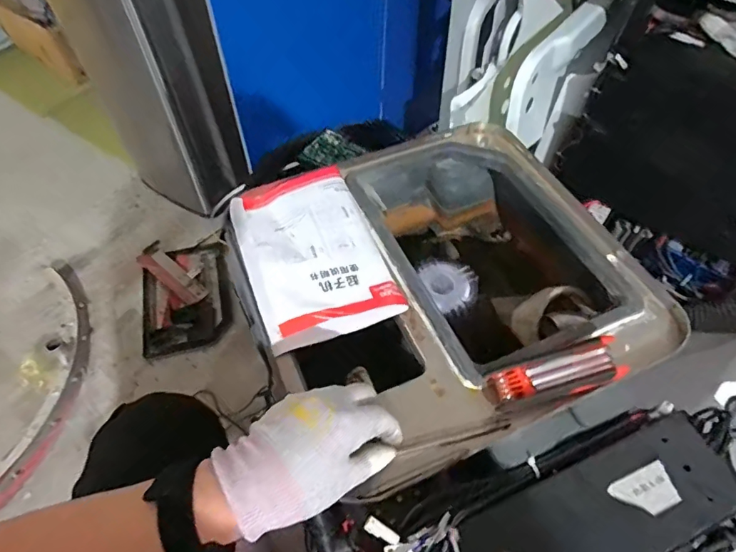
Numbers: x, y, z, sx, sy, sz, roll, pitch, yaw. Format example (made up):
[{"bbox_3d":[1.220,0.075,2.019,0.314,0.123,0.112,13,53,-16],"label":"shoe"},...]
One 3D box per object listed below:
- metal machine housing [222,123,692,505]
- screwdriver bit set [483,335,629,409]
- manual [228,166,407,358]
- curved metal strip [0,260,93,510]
[{"bbox_3d":[0.082,0.039,0.583,0.401,0.208,0.363,-23,57,-14],"label":"metal machine housing"},{"bbox_3d":[0.163,0.088,0.421,0.119,0.034,0.041,-13,55,-8],"label":"screwdriver bit set"},{"bbox_3d":[-0.062,-0.032,0.507,0.137,0.028,0.211,-18,56,-11],"label":"manual"},{"bbox_3d":[-0.701,0.190,1.064,0.146,0.043,0.580,-5,55,-3],"label":"curved metal strip"}]

